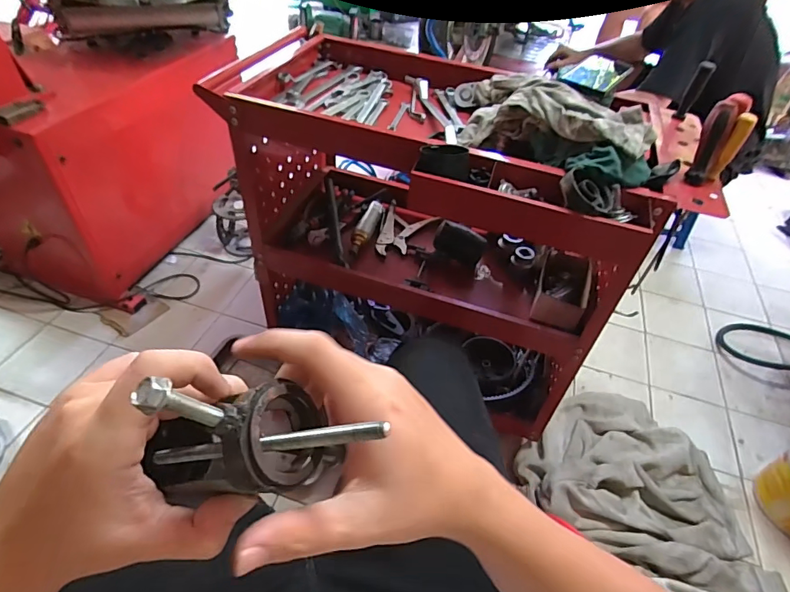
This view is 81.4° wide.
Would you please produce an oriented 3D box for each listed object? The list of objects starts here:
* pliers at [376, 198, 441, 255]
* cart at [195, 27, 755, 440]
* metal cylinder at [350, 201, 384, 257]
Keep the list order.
[{"bbox_3d":[0.028,-0.146,1.032,0.114,0.024,0.169,14,46,7],"label":"pliers"},{"bbox_3d":[0.109,-0.109,0.939,0.742,0.688,0.416,23,47,16],"label":"cart"},{"bbox_3d":[-0.064,-0.152,1.017,0.036,0.030,0.171,16,46,9],"label":"metal cylinder"}]

